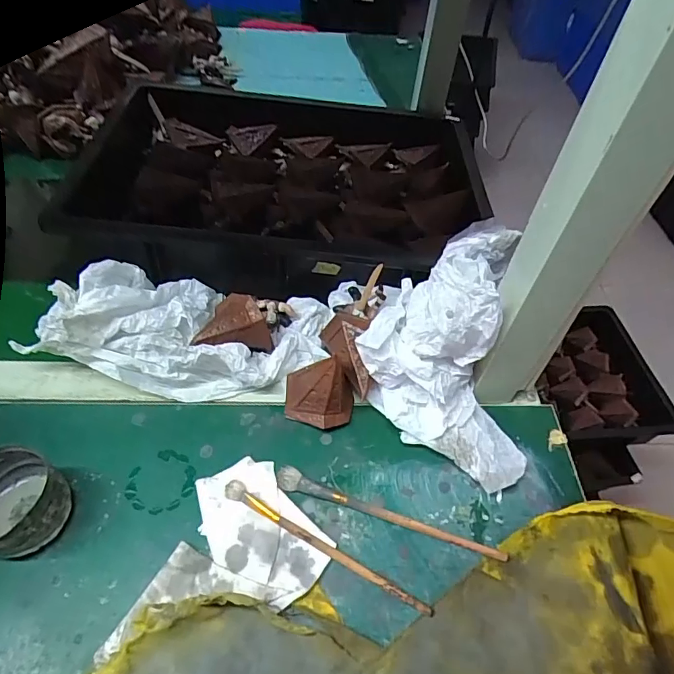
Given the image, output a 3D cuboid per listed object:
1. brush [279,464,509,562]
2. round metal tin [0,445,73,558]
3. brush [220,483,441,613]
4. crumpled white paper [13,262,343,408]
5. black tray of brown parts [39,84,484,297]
[{"bbox_3d":[0.039,0.138,0.364,0.181,0.012,0.016,16,51,9],"label":"brush"},{"bbox_3d":[-0.231,0.121,0.338,0.071,0.048,0.065,2,50,-3],"label":"round metal tin"},{"bbox_3d":[-0.009,0.152,0.346,0.172,0.013,0.012,25,53,16],"label":"brush"},{"bbox_3d":[-0.135,-0.018,0.440,0.250,0.080,0.136,3,50,-1],"label":"crumpled white paper"},{"bbox_3d":[-0.057,-0.189,0.587,0.449,0.078,0.332,0,50,-4],"label":"black tray of brown parts"}]

